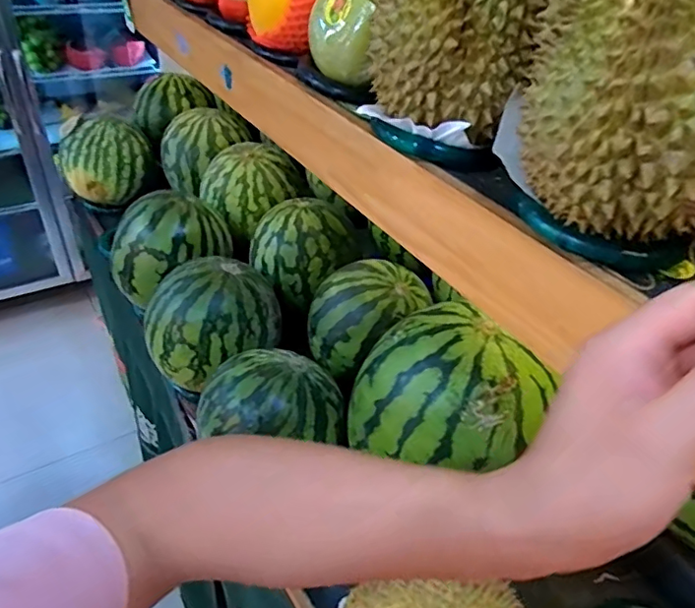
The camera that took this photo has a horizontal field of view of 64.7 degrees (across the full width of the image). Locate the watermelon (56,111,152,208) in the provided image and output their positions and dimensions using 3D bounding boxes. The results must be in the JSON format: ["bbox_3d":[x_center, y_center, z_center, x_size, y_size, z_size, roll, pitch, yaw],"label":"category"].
[{"bbox_3d":[-0.570,-0.351,1.314,0.200,0.172,0.183,-2,40,-10],"label":"watermelon"}]

